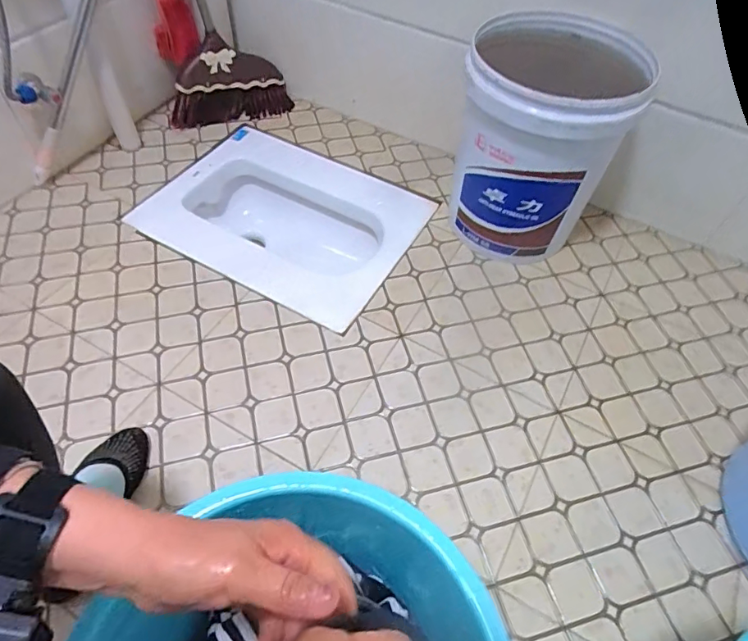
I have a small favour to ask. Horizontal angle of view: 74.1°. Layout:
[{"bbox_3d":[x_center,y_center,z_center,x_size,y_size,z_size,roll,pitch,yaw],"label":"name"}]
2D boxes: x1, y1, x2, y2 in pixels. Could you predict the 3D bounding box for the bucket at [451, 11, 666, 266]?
[{"bbox_3d":[0.296,-0.333,0.959,0.270,0.375,0.306,15,54,6],"label":"bucket"}]

